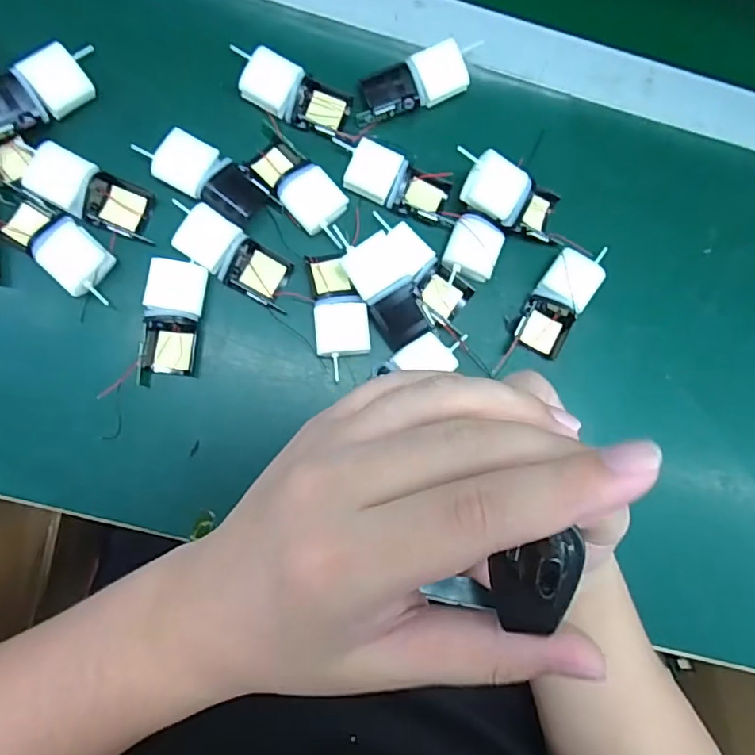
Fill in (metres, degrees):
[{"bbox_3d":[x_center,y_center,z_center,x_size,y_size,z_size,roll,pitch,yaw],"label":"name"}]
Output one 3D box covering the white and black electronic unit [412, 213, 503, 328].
[{"bbox_3d":[0.060,-0.076,0.390,0.040,0.024,0.082,31,82,-3],"label":"white and black electronic unit"}]

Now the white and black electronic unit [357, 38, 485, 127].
[{"bbox_3d":[0.033,-0.220,0.402,0.104,0.024,0.034,-22,88,-8],"label":"white and black electronic unit"}]

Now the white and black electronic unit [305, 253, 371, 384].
[{"bbox_3d":[-0.026,-0.046,0.383,0.037,0.015,0.086,-7,86,-7],"label":"white and black electronic unit"}]

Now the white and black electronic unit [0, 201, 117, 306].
[{"bbox_3d":[-0.215,-0.089,0.365,0.083,0.018,0.038,40,82,-1],"label":"white and black electronic unit"}]

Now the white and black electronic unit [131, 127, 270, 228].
[{"bbox_3d":[-0.120,-0.142,0.381,0.085,0.017,0.038,28,83,-3],"label":"white and black electronic unit"}]

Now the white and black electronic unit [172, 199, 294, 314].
[{"bbox_3d":[-0.101,-0.085,0.379,0.087,0.015,0.038,32,82,-3],"label":"white and black electronic unit"}]

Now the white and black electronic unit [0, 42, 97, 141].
[{"bbox_3d":[-0.236,-0.191,0.366,0.096,0.029,0.033,-38,90,-8],"label":"white and black electronic unit"}]

